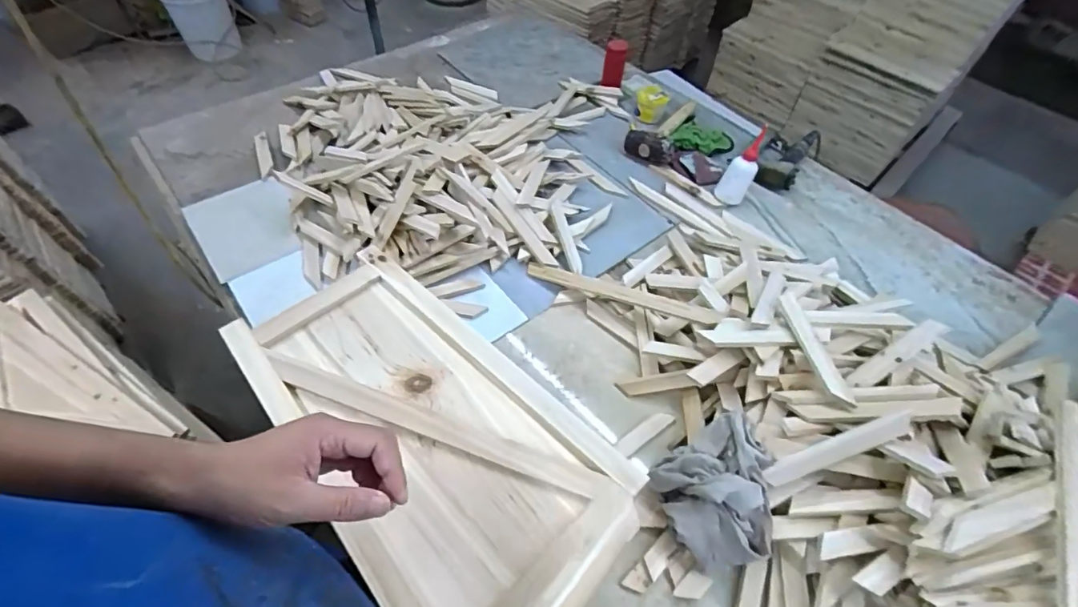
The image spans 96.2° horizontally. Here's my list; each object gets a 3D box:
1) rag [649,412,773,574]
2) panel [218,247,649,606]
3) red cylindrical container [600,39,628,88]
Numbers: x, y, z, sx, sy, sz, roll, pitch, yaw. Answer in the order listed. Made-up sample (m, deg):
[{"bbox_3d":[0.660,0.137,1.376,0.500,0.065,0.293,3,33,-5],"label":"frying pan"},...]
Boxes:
[{"bbox_3d":[0.233,0.242,0.626,0.138,0.095,0.167,-14,56,-13],"label":"rag"},{"bbox_3d":[-0.130,0.119,0.518,0.244,0.034,0.450,-39,64,-23],"label":"panel"},{"bbox_3d":[0.199,-0.638,1.283,0.057,0.103,0.066,8,58,4],"label":"red cylindrical container"}]

